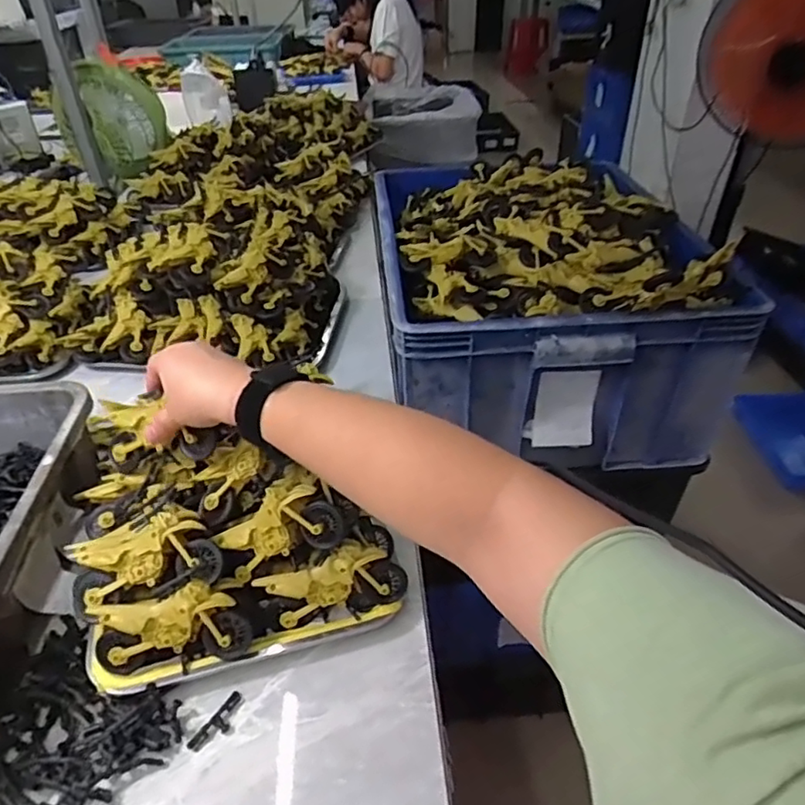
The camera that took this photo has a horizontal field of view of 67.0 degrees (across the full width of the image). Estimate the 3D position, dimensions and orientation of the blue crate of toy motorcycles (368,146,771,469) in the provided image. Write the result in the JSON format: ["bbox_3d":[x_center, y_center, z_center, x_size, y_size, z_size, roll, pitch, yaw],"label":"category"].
[{"bbox_3d":[0.180,-0.156,0.865,0.396,0.256,0.481,-4,38,-3],"label":"blue crate of toy motorcycles"}]

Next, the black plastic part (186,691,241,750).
[{"bbox_3d":[-0.138,0.240,0.459,0.016,0.009,0.050,20,43,26],"label":"black plastic part"}]

